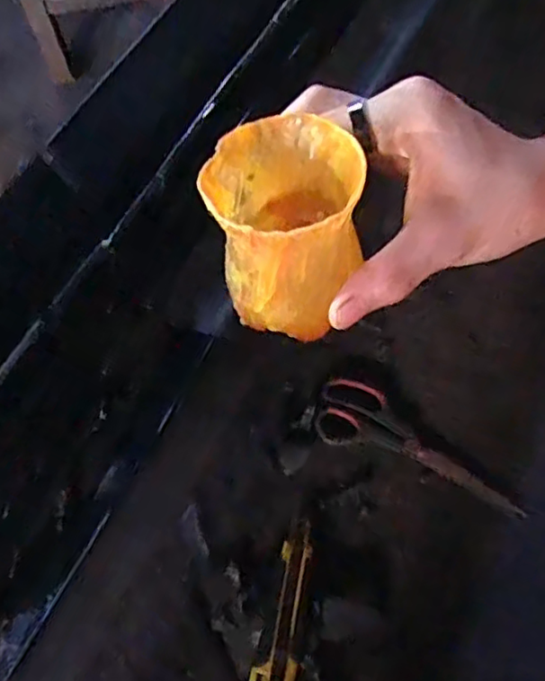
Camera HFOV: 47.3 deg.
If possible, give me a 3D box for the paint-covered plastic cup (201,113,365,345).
[{"bbox_3d":[0.005,-0.043,0.247,0.056,0.060,0.067,-9,65,-4],"label":"paint-covered plastic cup"}]

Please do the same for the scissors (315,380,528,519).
[{"bbox_3d":[0.154,0.108,0.634,0.222,0.019,0.065,22,67,12],"label":"scissors"}]

